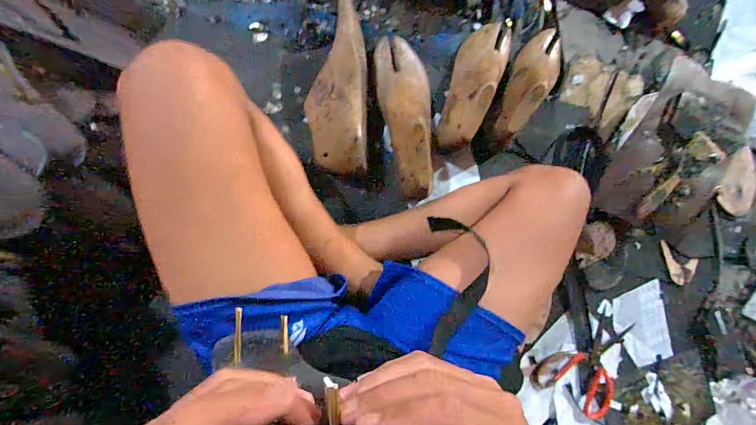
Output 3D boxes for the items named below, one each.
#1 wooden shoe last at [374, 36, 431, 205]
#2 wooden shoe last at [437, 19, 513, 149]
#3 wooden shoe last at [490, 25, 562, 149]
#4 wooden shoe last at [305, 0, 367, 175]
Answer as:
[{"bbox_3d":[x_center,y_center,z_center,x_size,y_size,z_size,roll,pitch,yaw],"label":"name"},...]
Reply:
[{"bbox_3d":[0.043,-0.144,0.506,0.084,0.069,0.248,-5,77,-9],"label":"wooden shoe last"},{"bbox_3d":[0.149,-0.199,0.524,0.071,0.075,0.231,24,71,-10],"label":"wooden shoe last"},{"bbox_3d":[0.243,-0.197,0.542,0.075,0.064,0.237,32,74,-9],"label":"wooden shoe last"},{"bbox_3d":[-0.058,-0.171,0.497,0.081,0.064,0.229,-1,96,-9],"label":"wooden shoe last"}]

